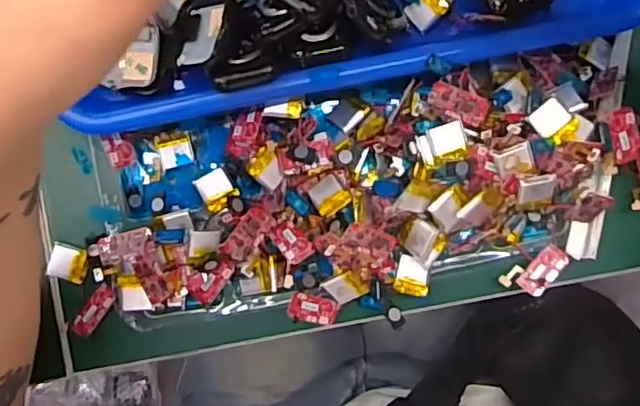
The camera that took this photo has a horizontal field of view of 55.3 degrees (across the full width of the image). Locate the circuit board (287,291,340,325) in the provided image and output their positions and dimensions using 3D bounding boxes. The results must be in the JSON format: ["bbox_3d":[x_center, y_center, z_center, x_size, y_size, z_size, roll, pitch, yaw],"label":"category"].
[{"bbox_3d":[-0.003,0.059,0.334,0.029,0.004,0.015,17,87,-24],"label":"circuit board"}]

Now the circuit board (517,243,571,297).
[{"bbox_3d":[0.123,0.037,0.336,0.016,0.005,0.029,40,87,25],"label":"circuit board"}]

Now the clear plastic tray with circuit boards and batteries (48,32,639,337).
[{"bbox_3d":[0.022,-0.001,0.327,0.323,0.047,0.123,-10,88,-2],"label":"clear plastic tray with circuit boards and batteries"}]

